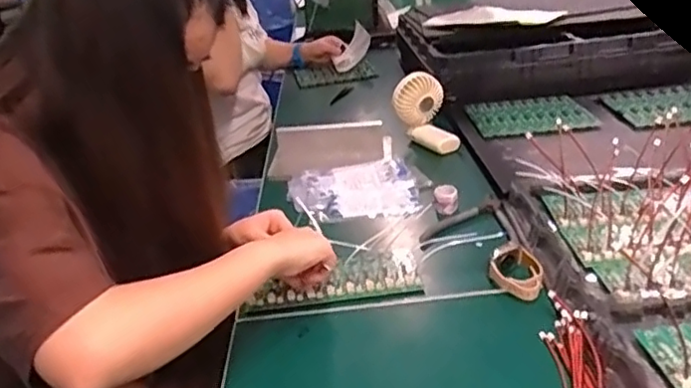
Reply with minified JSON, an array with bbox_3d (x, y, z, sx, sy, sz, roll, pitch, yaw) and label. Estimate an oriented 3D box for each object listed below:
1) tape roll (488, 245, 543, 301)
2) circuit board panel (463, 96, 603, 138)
[{"bbox_3d":[0.183,0.083,0.662,0.054,0.035,0.062,0,25,13],"label":"tape roll"},{"bbox_3d":[0.318,-0.137,1.060,0.196,0.009,0.159,-6,25,2],"label":"circuit board panel"}]

